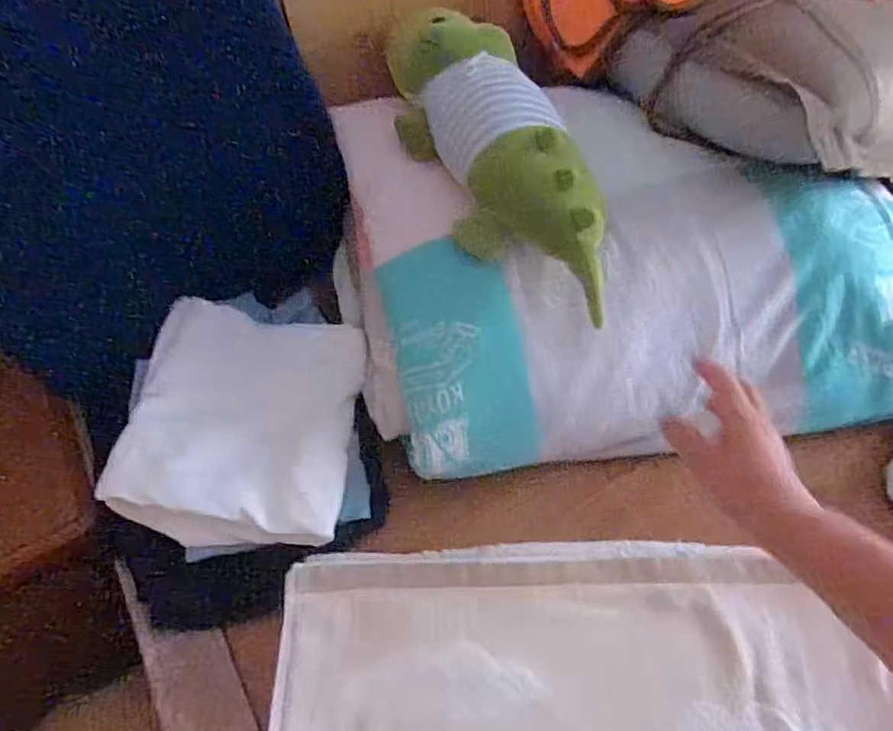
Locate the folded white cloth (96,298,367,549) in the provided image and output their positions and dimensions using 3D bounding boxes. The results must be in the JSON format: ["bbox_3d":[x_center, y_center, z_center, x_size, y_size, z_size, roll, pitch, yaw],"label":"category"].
[{"bbox_3d":[-0.190,0.050,0.580,0.201,0.050,0.237,4,54,1],"label":"folded white cloth"}]

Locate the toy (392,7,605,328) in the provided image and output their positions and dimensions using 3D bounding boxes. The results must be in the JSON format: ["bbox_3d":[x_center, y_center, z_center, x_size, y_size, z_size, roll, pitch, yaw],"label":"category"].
[{"bbox_3d":[0.042,-0.181,0.571,0.135,0.132,0.340,-13,55,-6],"label":"toy"}]

